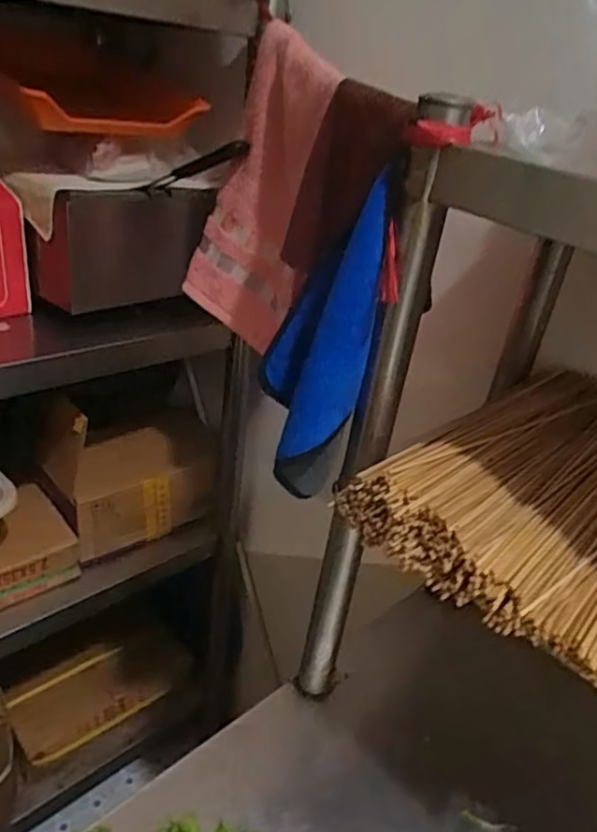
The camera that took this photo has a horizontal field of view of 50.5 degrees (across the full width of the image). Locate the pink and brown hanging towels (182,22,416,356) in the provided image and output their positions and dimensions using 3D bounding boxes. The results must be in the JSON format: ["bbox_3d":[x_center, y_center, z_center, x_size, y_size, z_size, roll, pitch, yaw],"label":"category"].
[{"bbox_3d":[-0.025,-0.204,0.631,0.090,0.356,0.131,-7,71,-27],"label":"pink and brown hanging towels"}]

